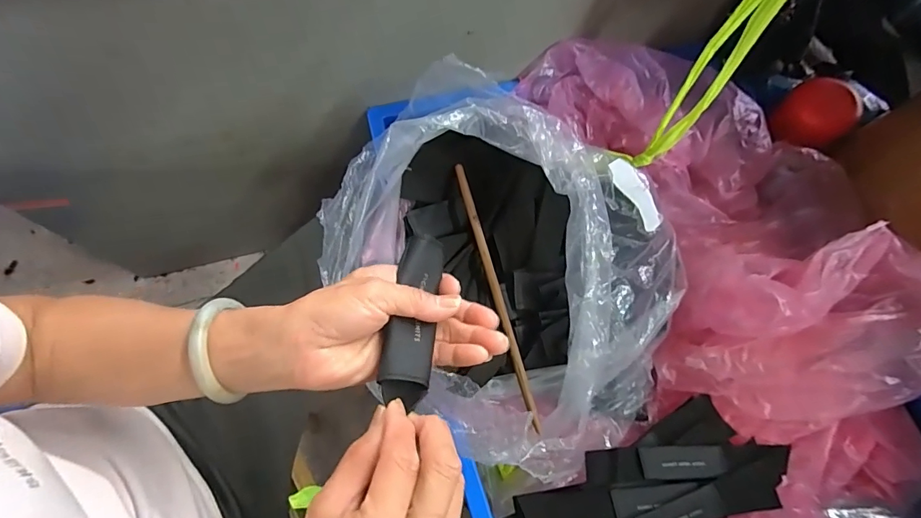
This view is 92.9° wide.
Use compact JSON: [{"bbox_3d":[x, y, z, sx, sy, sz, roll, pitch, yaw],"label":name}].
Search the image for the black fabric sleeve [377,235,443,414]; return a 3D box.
[{"bbox_3d":[-0.032,0.038,0.291,0.031,0.020,0.113,5,61,-1],"label":"black fabric sleeve"}]

